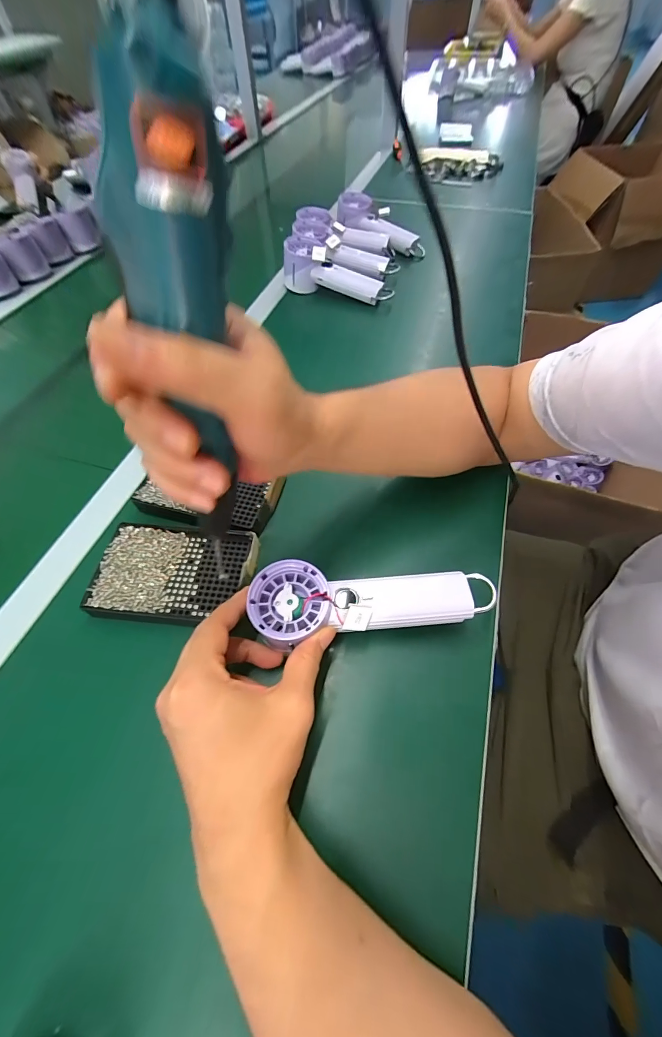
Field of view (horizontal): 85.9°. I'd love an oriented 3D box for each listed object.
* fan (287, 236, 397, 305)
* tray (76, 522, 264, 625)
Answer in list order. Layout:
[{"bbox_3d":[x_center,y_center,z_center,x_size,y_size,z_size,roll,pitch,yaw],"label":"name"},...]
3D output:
[{"bbox_3d":[0.011,-0.405,0.593,0.192,0.066,0.058,24,61,15],"label":"fan"},{"bbox_3d":[-0.143,0.053,0.331,0.138,0.021,0.089,3,58,3],"label":"tray"}]

